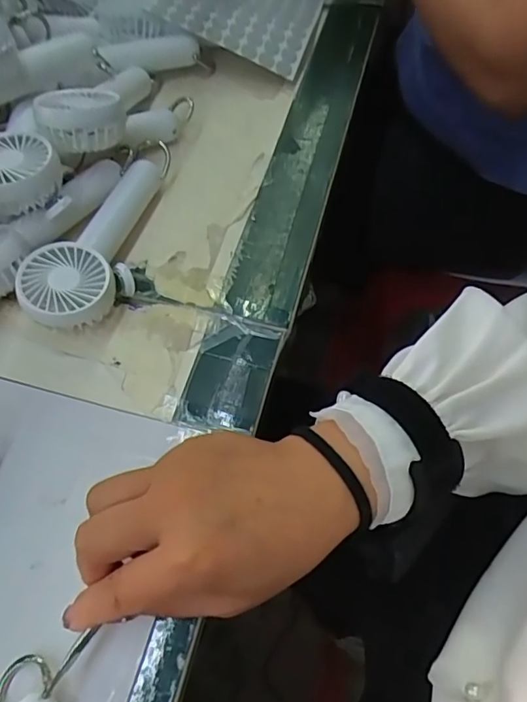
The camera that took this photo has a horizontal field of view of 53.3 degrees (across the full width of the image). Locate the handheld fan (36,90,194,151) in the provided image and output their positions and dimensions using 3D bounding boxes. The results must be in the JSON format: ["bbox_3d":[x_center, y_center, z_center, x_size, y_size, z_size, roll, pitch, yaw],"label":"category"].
[{"bbox_3d":[-0.107,-0.171,0.382,0.052,0.034,0.122,32,34,16],"label":"handheld fan"}]

